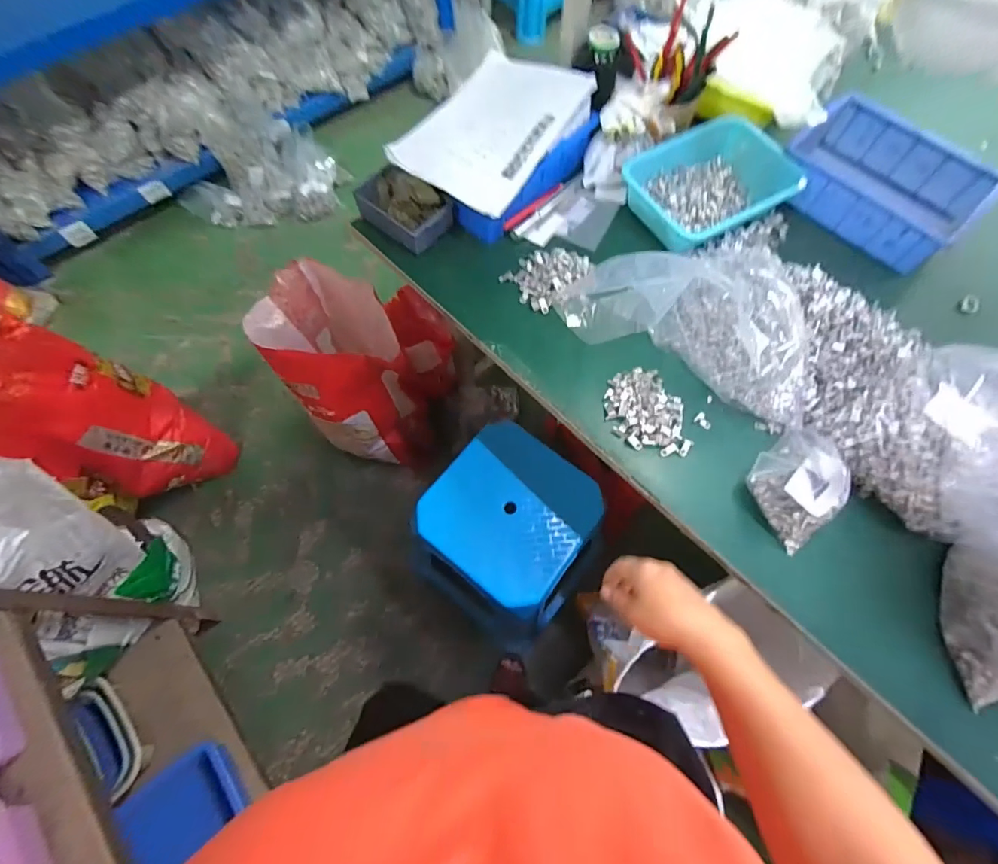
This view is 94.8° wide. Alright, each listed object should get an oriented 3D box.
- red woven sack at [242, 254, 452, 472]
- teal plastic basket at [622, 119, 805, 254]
[{"bbox_3d":[-0.329,-0.130,1.143,0.368,0.471,0.262,4,67,2],"label":"red woven sack"},{"bbox_3d":[0.357,-0.412,0.777,0.281,0.071,0.177,-27,69,-11],"label":"teal plastic basket"}]

